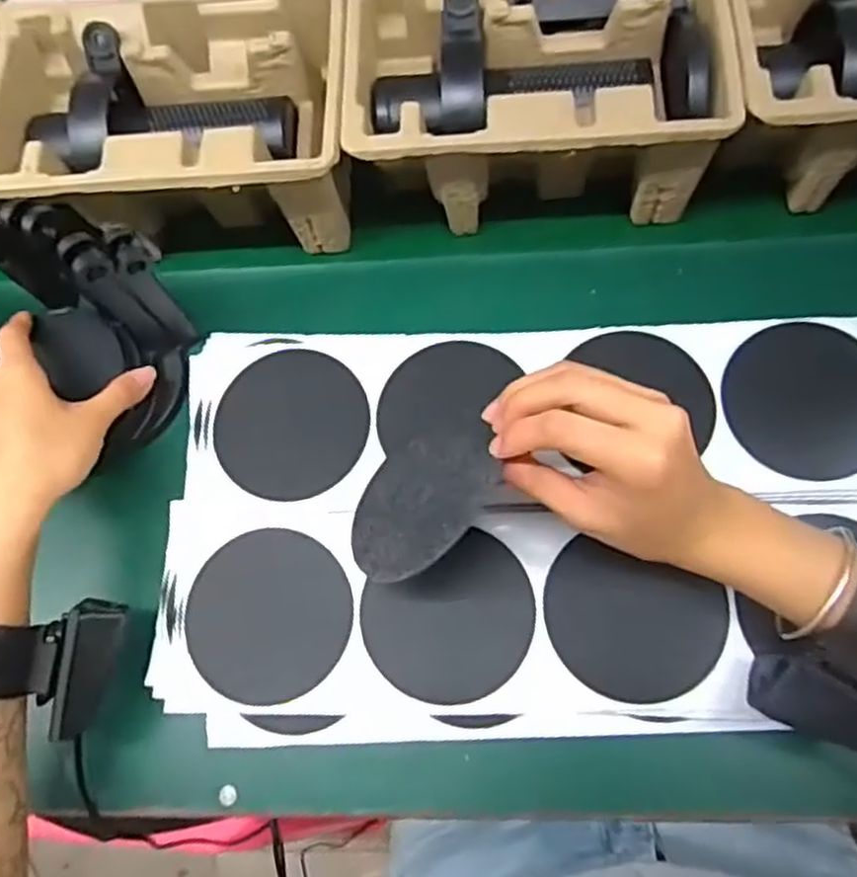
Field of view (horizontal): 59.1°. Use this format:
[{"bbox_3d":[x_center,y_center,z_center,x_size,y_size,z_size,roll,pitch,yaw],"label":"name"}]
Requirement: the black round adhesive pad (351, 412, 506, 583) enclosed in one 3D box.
[{"bbox_3d":[-0.004,0.027,0.368,0.085,0.004,0.093,-32,33,24],"label":"black round adhesive pad"}]

